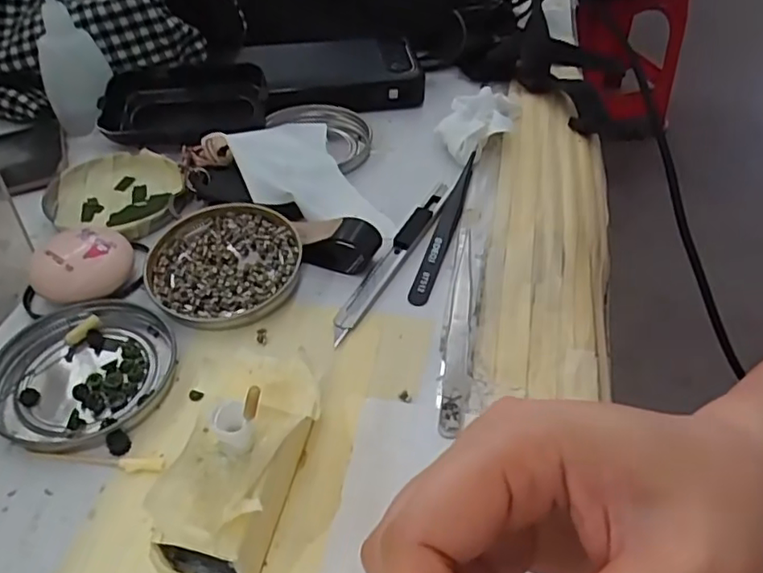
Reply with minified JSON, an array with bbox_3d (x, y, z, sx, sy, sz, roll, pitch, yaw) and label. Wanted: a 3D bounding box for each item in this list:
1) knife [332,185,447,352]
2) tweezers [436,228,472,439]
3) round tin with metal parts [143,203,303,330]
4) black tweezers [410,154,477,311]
[{"bbox_3d":[0.009,-0.020,0.337,0.017,0.008,0.133,21,49,19],"label":"knife"},{"bbox_3d":[0.038,0.013,0.303,0.013,0.010,0.132,5,46,5],"label":"tweezers"},{"bbox_3d":[-0.082,-0.013,0.324,0.077,0.014,0.075,-8,46,-8],"label":"round tin with metal parts"},{"bbox_3d":[0.037,-0.038,0.355,0.012,0.009,0.128,13,47,12],"label":"black tweezers"}]

